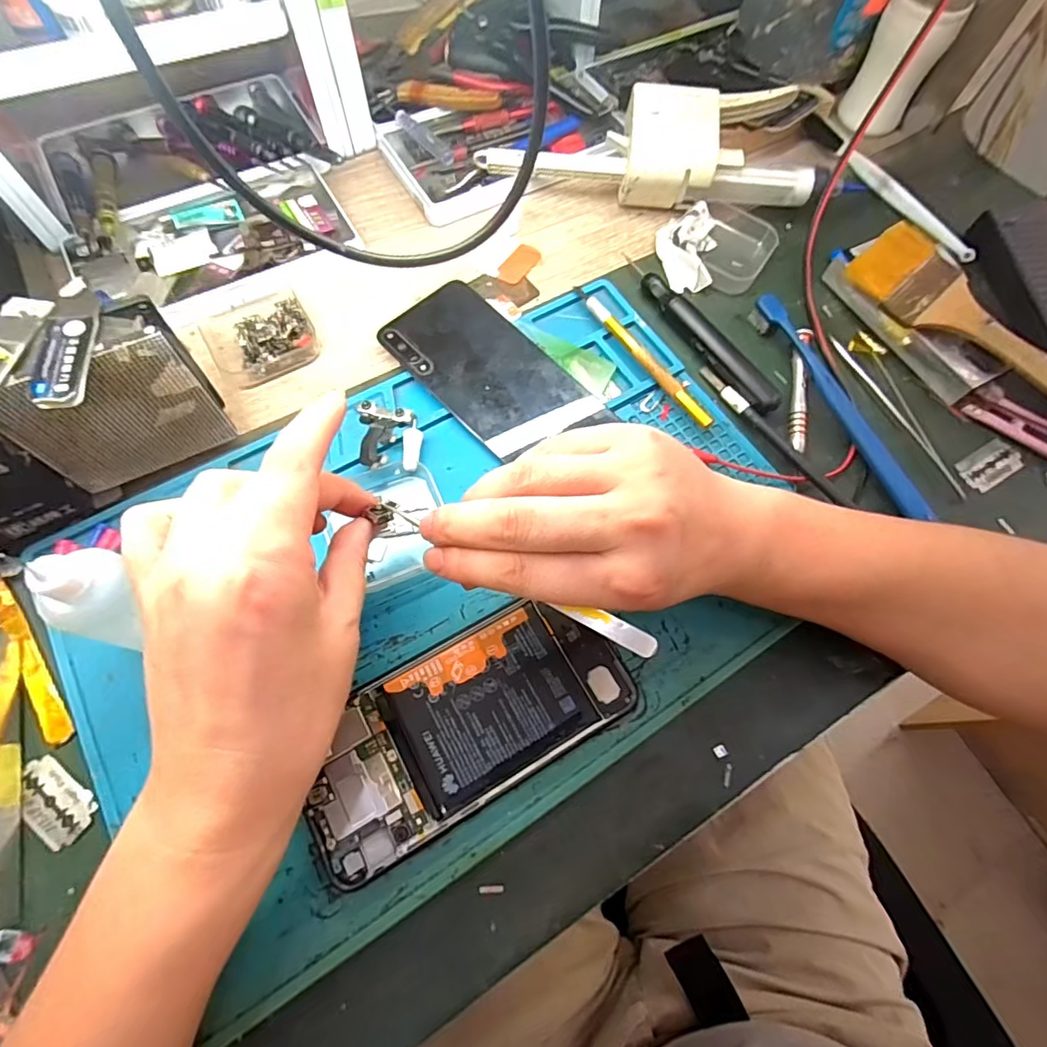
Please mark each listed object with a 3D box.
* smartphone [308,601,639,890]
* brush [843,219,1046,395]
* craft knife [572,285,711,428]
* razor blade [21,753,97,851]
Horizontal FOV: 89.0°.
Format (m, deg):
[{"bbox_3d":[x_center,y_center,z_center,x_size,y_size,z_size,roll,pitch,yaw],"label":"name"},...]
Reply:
[{"bbox_3d":[-0.028,0.093,0.255,0.152,0.008,0.071,-28,72,-13],"label":"smartphone"},{"bbox_3d":[0.279,-0.123,0.330,0.064,0.010,0.163,-35,74,-14],"label":"brush"},{"bbox_3d":[0.074,-0.108,0.339,0.011,0.012,0.128,-32,73,-14],"label":"craft knife"},{"bbox_3d":[-0.212,0.125,0.239,0.039,0.004,0.023,34,60,7],"label":"razor blade"}]

